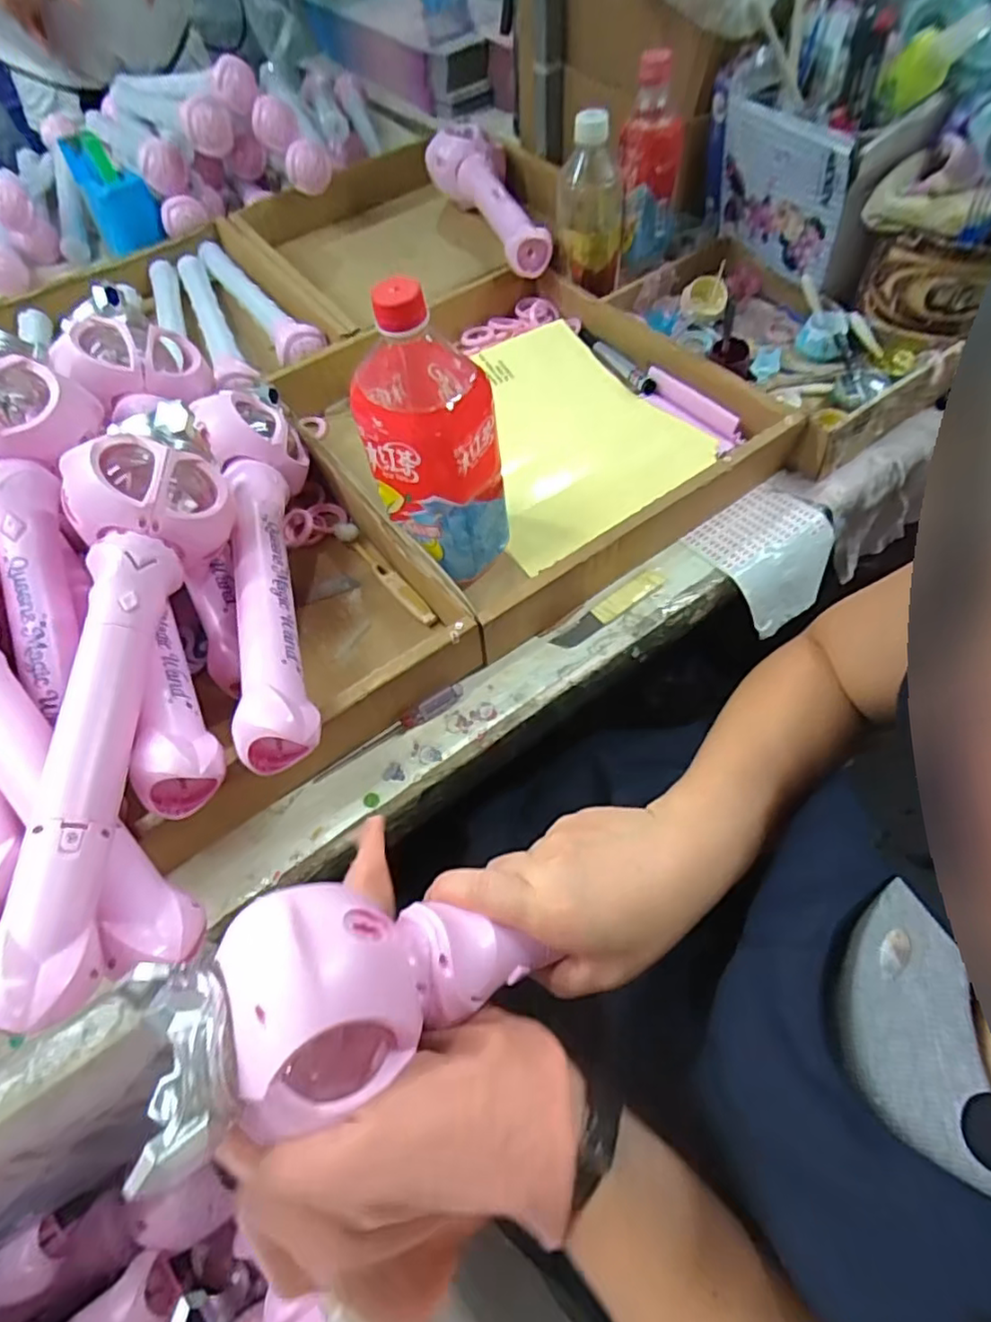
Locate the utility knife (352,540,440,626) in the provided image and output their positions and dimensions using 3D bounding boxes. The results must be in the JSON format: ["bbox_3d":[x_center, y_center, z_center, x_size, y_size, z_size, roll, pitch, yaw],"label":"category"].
[{"bbox_3d":[-0.087,-0.066,0.525,0.014,0.008,0.112,-36,63,-17],"label":"utility knife"}]

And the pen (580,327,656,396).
[{"bbox_3d":[0.122,-0.313,0.652,0.012,0.015,0.125,-31,62,-14],"label":"pen"}]

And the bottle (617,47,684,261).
[{"bbox_3d":[0.154,-0.489,0.633,0.062,0.167,0.063,8,60,9],"label":"bottle"}]

